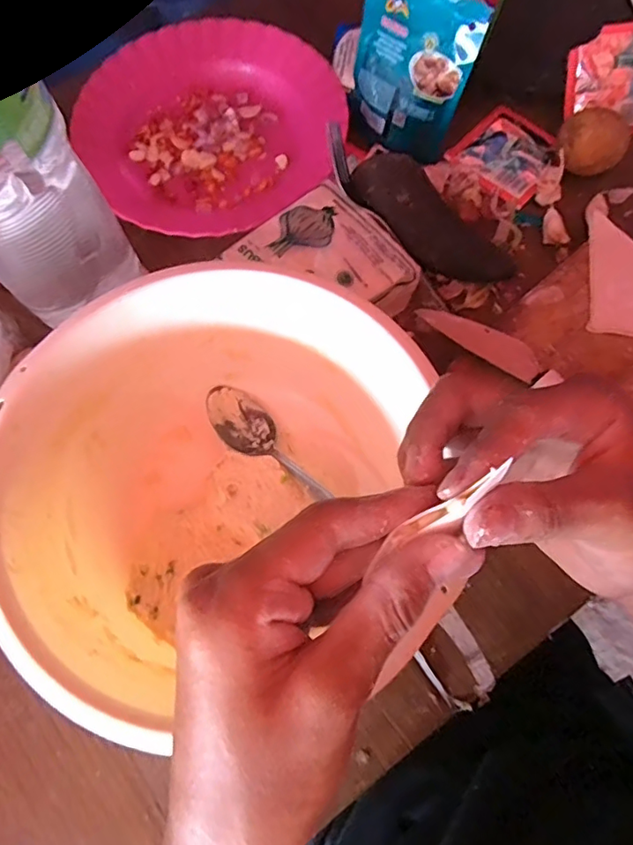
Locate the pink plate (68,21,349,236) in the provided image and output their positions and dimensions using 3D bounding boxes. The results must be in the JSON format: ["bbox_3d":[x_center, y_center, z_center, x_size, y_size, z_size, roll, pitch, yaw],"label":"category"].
[{"bbox_3d":[-0.087,-0.242,0.442,0.210,0.031,0.208,0,72,1],"label":"pink plate"}]

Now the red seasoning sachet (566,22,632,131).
[{"bbox_3d":[0.245,-0.279,0.436,0.075,0.008,0.075,-7,115,-3],"label":"red seasoning sachet"}]

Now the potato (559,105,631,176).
[{"bbox_3d":[0.218,-0.221,0.423,0.052,0.040,0.051,31,76,10],"label":"potato"}]

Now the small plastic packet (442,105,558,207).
[{"bbox_3d":[0.159,-0.225,0.446,0.076,0.009,0.080,37,77,12],"label":"small plastic packet"}]

